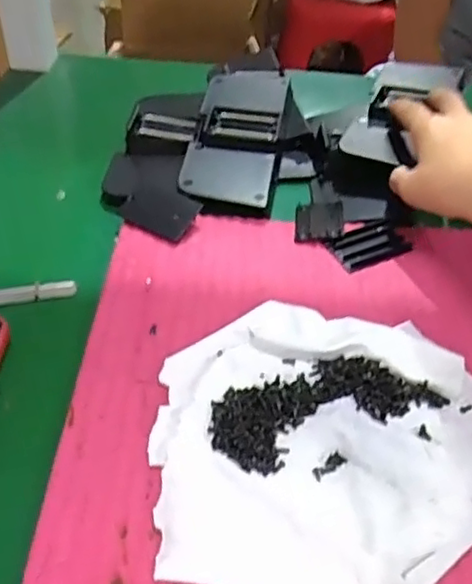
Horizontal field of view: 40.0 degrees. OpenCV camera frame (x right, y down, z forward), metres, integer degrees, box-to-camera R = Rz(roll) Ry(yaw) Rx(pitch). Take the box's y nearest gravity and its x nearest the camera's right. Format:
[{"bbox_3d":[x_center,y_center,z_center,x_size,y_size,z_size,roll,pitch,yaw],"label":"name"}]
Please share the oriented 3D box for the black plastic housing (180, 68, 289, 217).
[{"bbox_3d":[0.004,-0.130,0.543,0.077,0.036,0.172,8,44,3],"label":"black plastic housing"}]

